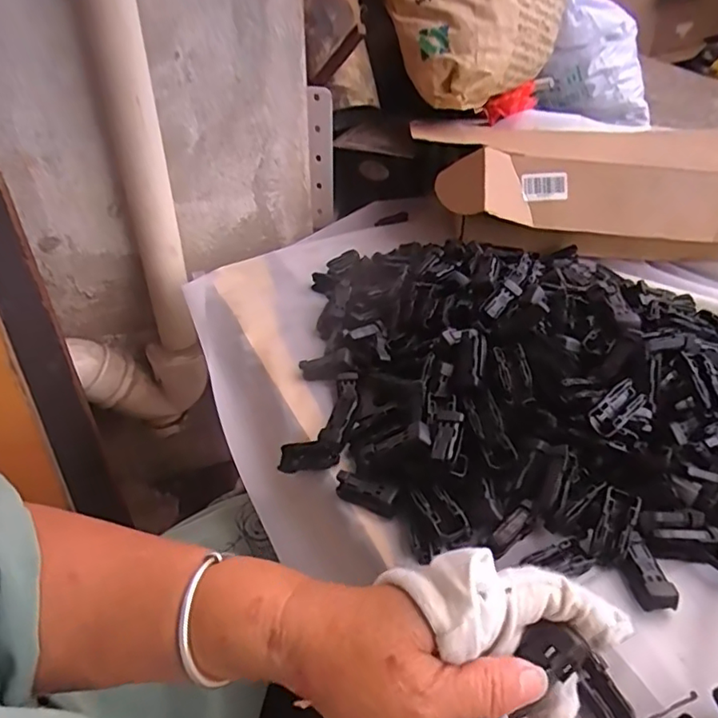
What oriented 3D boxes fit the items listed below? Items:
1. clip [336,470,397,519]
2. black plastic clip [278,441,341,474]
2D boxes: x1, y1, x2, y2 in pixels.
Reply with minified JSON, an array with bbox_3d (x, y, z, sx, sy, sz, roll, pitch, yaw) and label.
[{"bbox_3d":[0.005,0.097,0.409,0.048,0.012,0.017,21,45,21],"label":"clip"},{"bbox_3d":[-0.041,0.078,0.446,0.048,0.015,0.020,-7,36,18],"label":"black plastic clip"}]

